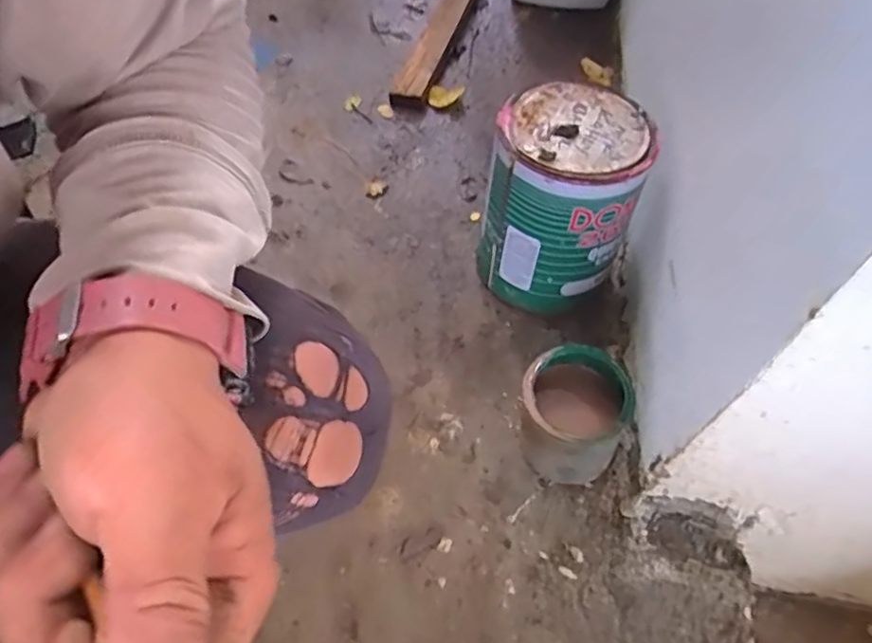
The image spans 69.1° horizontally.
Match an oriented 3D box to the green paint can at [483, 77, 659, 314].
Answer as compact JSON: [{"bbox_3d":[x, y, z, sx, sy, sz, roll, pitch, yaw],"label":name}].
[{"bbox_3d":[0.137,-0.133,0.722,0.155,0.210,0.156,11,56,6],"label":"green paint can"}]

